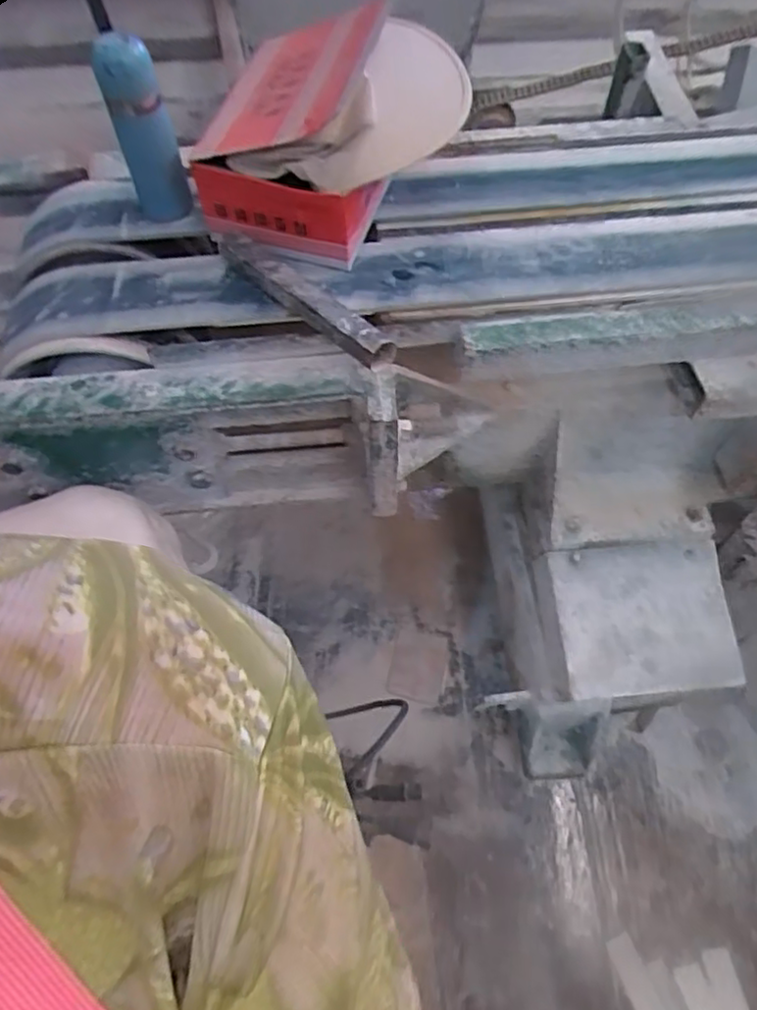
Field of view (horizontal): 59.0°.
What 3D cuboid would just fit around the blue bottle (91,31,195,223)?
[{"bbox_3d":[-0.269,-0.424,0.778,0.065,0.208,0.060,-18,63,-8],"label":"blue bottle"}]

